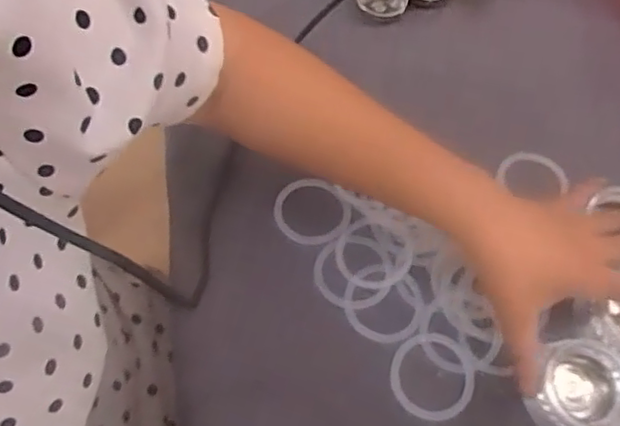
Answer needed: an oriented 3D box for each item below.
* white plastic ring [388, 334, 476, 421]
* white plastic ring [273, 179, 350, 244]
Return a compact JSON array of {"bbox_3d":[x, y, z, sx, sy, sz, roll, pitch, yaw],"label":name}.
[{"bbox_3d":[0.082,0.108,0.418,0.059,0.004,0.054,1,64,-2],"label":"white plastic ring"},{"bbox_3d":[0.002,-0.001,0.462,0.056,0.007,0.050,13,69,-5],"label":"white plastic ring"}]

